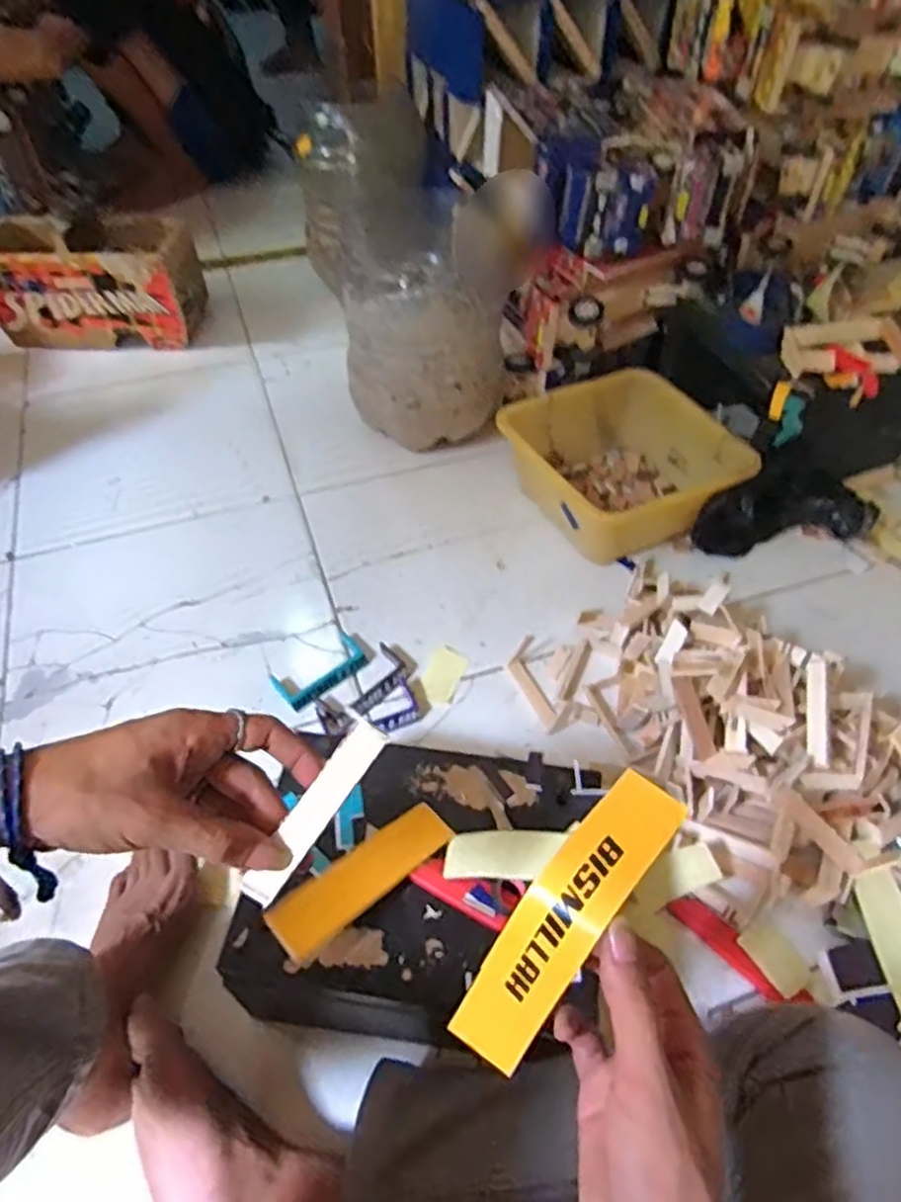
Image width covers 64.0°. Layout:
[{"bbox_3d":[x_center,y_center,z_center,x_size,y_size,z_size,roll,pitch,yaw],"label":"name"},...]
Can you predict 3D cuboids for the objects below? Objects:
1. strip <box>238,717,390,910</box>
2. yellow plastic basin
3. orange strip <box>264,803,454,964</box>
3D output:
[{"bbox_3d":[-0.070,0.110,0.378,0.020,0.007,0.103,29,76,22],"label":"strip"},{"bbox_3d":[0.244,-0.186,1.021,0.246,0.120,0.270,-25,54,-21],"label":"yellow plastic basin"},{"bbox_3d":[-0.065,0.212,0.557,0.152,0.011,0.043,-29,60,-35],"label":"orange strip"}]

